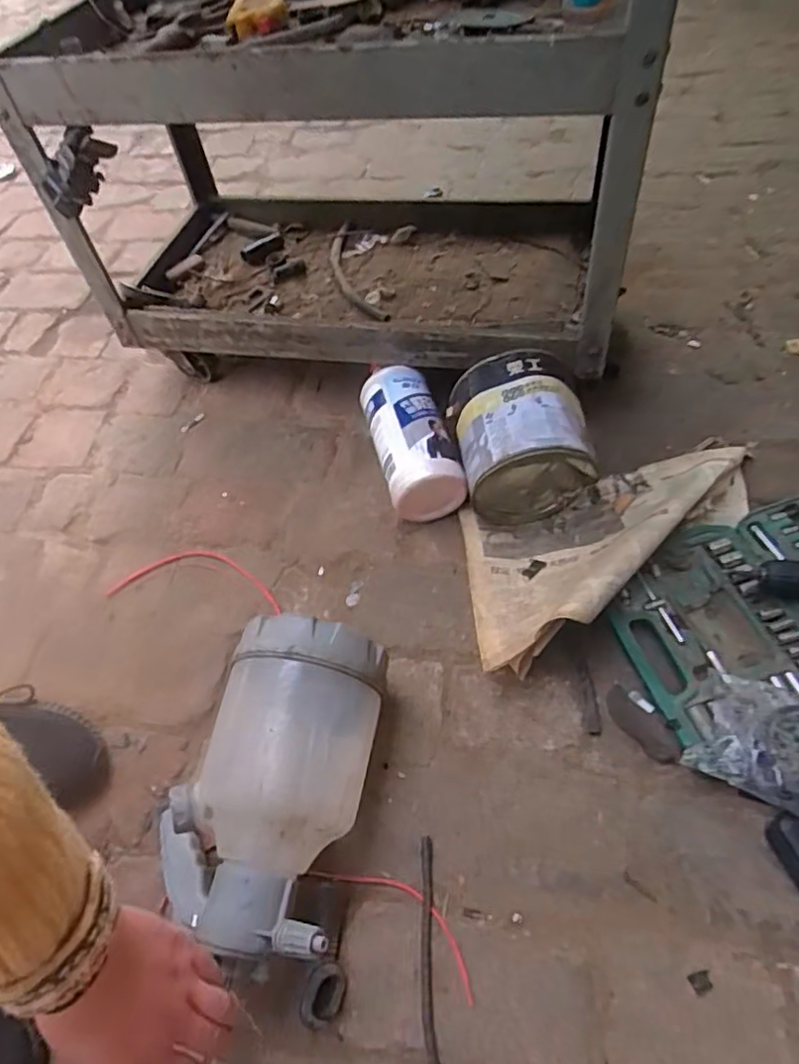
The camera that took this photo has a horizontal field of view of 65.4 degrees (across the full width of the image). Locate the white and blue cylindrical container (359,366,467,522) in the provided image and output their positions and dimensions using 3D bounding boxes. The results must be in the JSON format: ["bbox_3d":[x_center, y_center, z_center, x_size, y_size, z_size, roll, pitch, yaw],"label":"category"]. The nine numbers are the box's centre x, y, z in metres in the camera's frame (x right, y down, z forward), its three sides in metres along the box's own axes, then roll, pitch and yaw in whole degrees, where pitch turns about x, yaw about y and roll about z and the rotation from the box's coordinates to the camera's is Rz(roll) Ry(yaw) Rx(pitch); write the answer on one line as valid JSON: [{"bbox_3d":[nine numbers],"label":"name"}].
[{"bbox_3d":[0.014,-0.120,0.846,0.096,0.090,0.217,-15,56,-6],"label":"white and blue cylindrical container"}]

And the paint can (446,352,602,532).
[{"bbox_3d":[0.155,-0.120,0.794,0.163,0.156,0.161,-11,56,-4],"label":"paint can"}]

